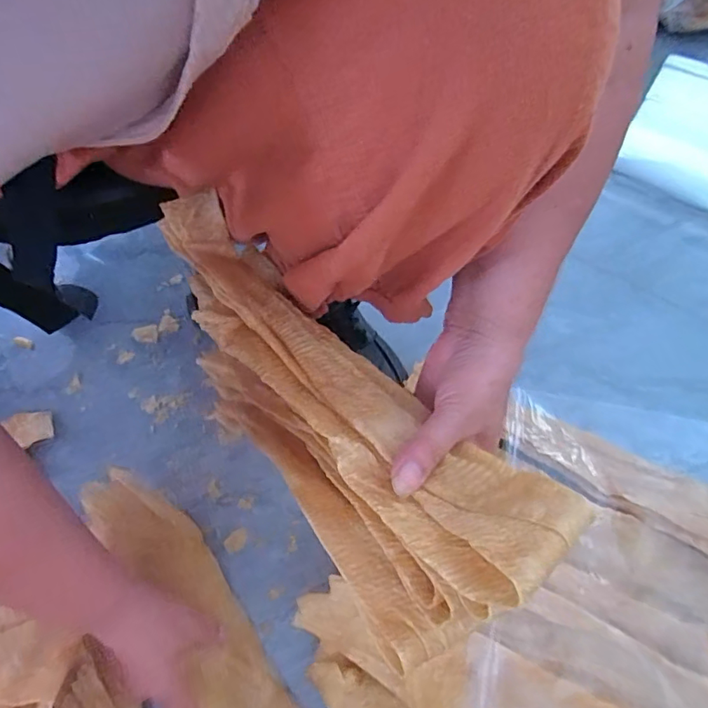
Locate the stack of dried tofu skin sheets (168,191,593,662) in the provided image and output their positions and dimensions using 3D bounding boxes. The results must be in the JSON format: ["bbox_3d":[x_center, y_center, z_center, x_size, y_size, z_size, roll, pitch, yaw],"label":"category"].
[{"bbox_3d":[-0.027,0.028,0.334,0.107,0.140,0.341,-34,54,-17],"label":"stack of dried tofu skin sheets"}]

